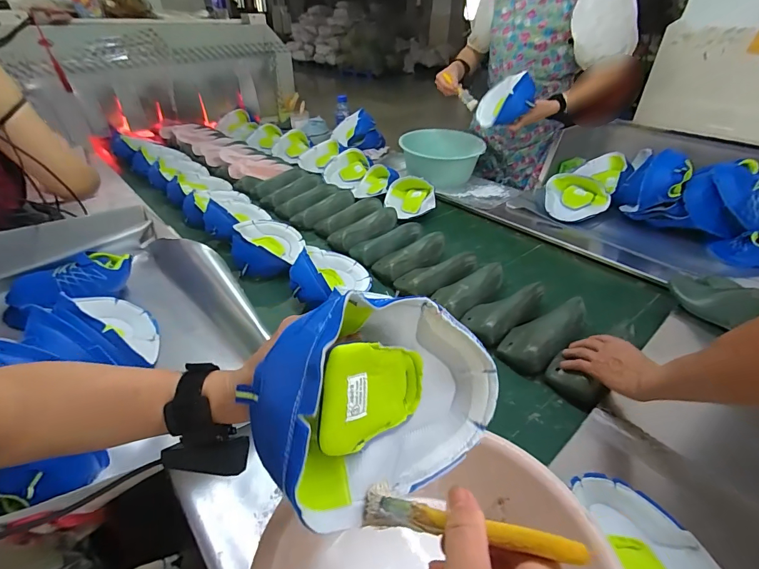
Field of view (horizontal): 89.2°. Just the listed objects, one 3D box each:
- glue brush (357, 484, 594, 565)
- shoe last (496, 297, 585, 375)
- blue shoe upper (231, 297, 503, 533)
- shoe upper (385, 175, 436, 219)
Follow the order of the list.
[{"bbox_3d":[0.052,0.156,0.247,0.148,0.031,0.019,-13,24,36],"label":"glue brush"},{"bbox_3d":[0.330,0.089,0.755,0.216,0.053,0.098,-31,45,-19],"label":"shoe last"},{"bbox_3d":[0.003,0.092,0.323,0.201,0.167,0.095,5,0,-40],"label":"blue shoe upper"},{"bbox_3d":[0.098,-0.281,1.241,0.153,0.077,0.169,-1,36,-3],"label":"shoe upper"}]

